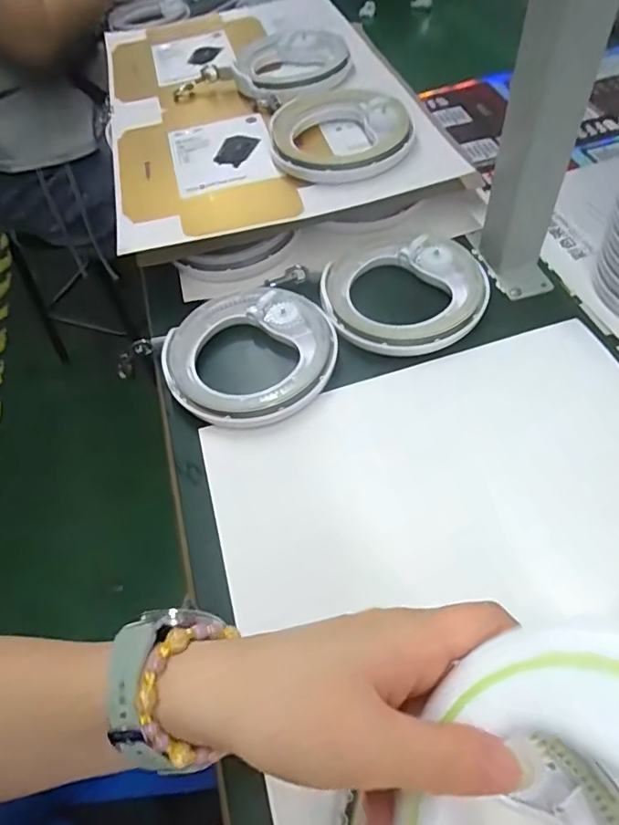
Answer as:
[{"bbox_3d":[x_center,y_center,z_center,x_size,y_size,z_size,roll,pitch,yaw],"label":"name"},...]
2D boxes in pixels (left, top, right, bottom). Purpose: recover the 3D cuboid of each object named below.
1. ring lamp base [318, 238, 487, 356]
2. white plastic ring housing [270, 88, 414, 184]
[{"bbox_3d":[0.076,-0.098,0.427,0.121,0.026,0.116,-3,51,3],"label":"ring lamp base"},{"bbox_3d":[0.028,-0.254,0.486,0.123,0.034,0.116,-6,51,1],"label":"white plastic ring housing"}]

